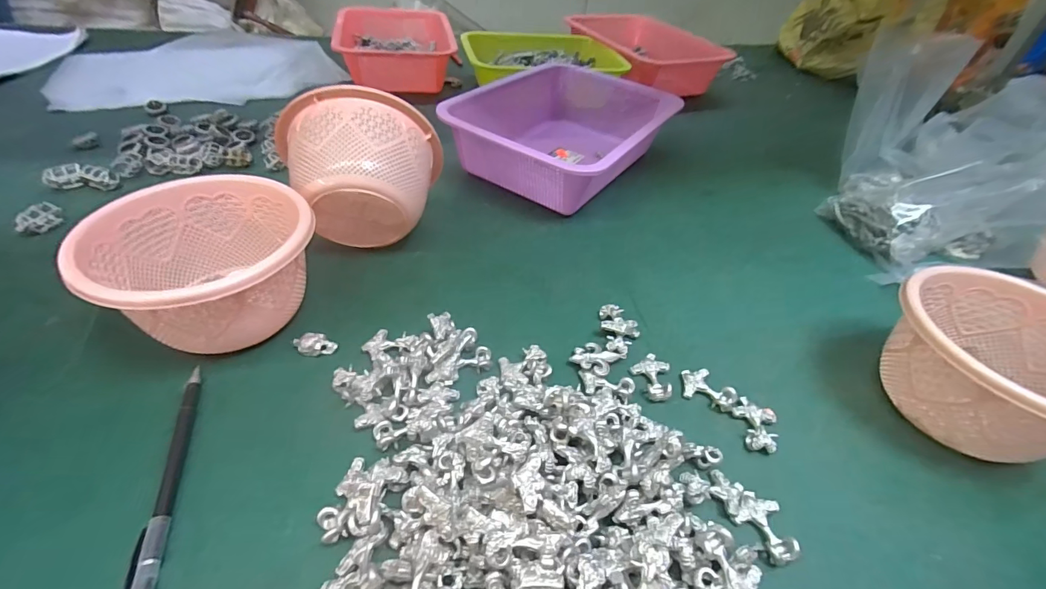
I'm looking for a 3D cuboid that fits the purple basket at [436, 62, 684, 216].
[{"bbox_3d":[0.058,-0.215,0.605,0.229,0.084,0.282,24,46,17],"label":"purple basket"}]

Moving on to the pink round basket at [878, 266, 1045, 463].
[{"bbox_3d":[0.344,0.059,0.336,0.132,0.095,0.139,4,43,-3],"label":"pink round basket"}]

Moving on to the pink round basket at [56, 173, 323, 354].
[{"bbox_3d":[-0.239,-0.023,0.349,0.141,0.077,0.139,4,43,-3],"label":"pink round basket"}]

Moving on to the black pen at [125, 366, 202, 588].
[{"bbox_3d":[-0.215,0.107,0.276,0.011,0.010,0.150,-8,45,-16],"label":"black pen"}]

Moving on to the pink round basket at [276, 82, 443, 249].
[{"bbox_3d":[-0.147,-0.105,0.423,0.144,0.138,0.078,-5,44,-12],"label":"pink round basket"}]

